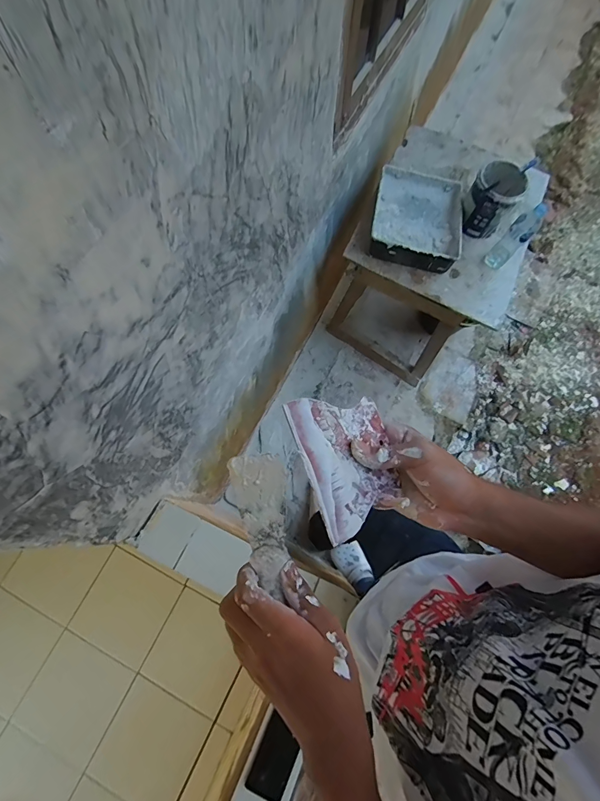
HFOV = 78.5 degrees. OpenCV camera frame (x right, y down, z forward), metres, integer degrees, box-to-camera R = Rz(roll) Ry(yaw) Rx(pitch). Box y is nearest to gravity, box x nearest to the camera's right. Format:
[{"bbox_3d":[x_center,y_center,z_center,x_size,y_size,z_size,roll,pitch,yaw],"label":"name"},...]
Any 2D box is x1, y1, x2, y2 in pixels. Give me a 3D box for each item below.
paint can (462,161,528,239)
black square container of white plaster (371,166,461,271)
[{"bbox_3d":[0.600,-0.633,1.141,0.148,0.144,0.162,0,70,1],"label":"paint can"},{"bbox_3d":[0.386,-0.609,1.198,0.274,0.075,0.395,12,71,5],"label":"black square container of white plaster"}]

